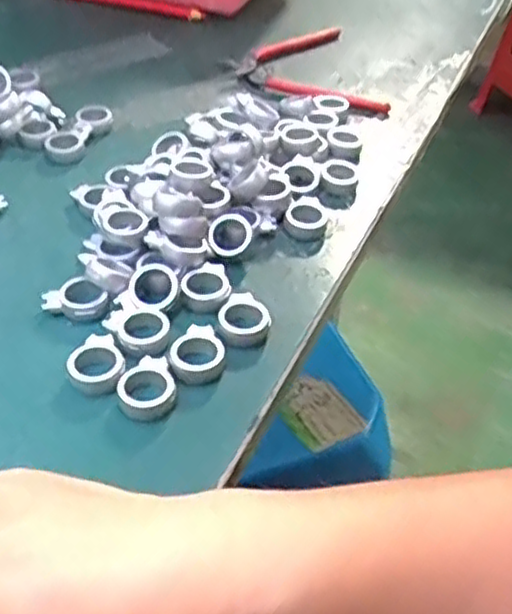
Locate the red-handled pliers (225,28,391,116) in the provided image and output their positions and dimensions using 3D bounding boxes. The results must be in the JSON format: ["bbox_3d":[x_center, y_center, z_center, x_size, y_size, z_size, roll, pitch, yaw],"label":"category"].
[{"bbox_3d":[0.037,-0.193,0.589,0.100,0.013,0.137,-7,43,-11],"label":"red-handled pliers"}]

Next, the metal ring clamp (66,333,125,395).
[{"bbox_3d":[-0.075,0.026,0.343,0.026,0.009,0.034,0,42,-3],"label":"metal ring clamp"}]

